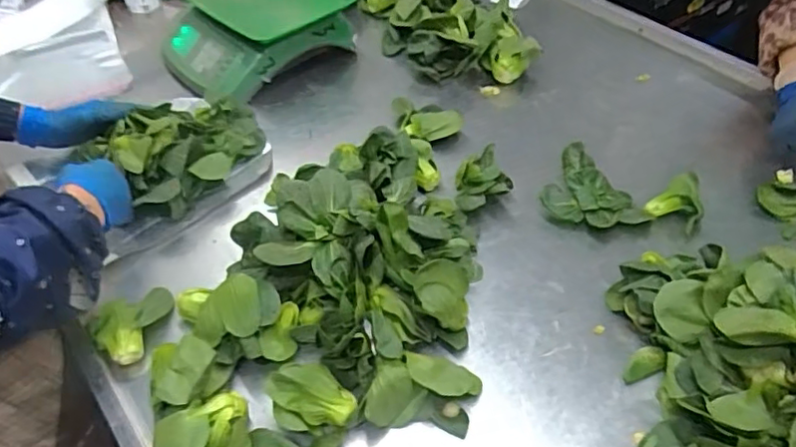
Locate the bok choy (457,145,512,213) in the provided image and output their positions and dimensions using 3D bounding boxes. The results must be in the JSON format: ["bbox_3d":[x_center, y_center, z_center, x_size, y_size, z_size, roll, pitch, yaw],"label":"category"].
[{"bbox_3d":[0.120,-0.062,0.833,0.074,0.044,0.111,6,47,7],"label":"bok choy"}]

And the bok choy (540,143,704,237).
[{"bbox_3d":[0.302,-0.033,0.815,0.203,0.059,0.110,11,48,11],"label":"bok choy"}]

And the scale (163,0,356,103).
[{"bbox_3d":[-0.268,-0.347,1.072,0.299,0.129,0.270,-33,55,-26],"label":"scale"}]

